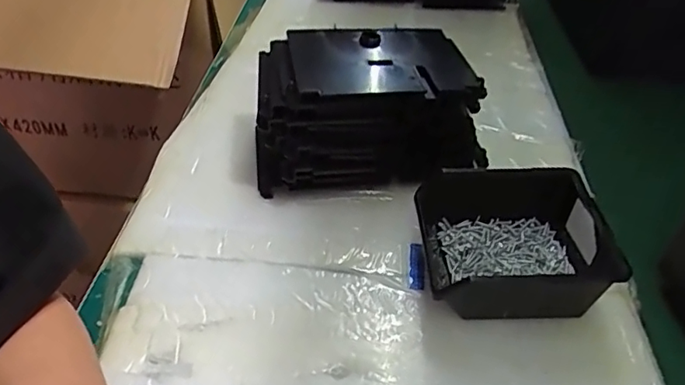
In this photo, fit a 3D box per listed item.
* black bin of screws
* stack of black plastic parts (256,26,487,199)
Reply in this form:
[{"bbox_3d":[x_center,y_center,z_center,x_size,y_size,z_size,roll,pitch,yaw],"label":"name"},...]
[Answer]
[{"bbox_3d":[0.132,0.041,0.445,0.131,0.066,0.132,0,39,0],"label":"black bin of screws"},{"bbox_3d":[0.020,-0.084,0.556,0.208,0.106,0.150,-7,40,-8],"label":"stack of black plastic parts"}]

